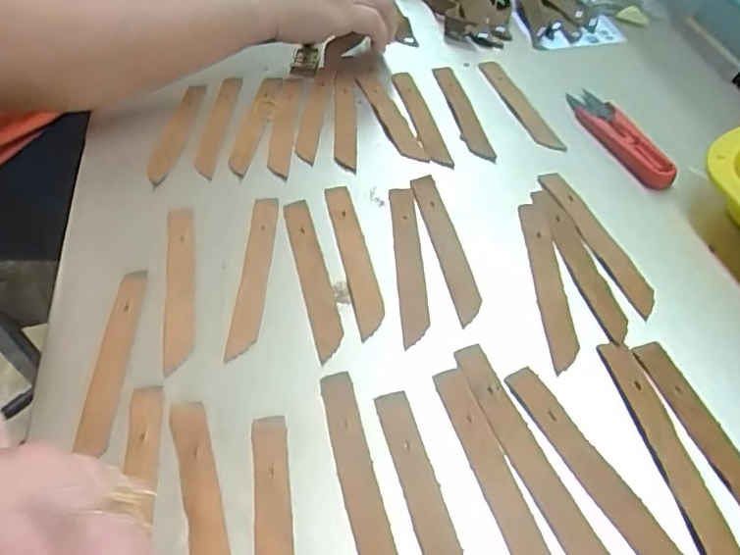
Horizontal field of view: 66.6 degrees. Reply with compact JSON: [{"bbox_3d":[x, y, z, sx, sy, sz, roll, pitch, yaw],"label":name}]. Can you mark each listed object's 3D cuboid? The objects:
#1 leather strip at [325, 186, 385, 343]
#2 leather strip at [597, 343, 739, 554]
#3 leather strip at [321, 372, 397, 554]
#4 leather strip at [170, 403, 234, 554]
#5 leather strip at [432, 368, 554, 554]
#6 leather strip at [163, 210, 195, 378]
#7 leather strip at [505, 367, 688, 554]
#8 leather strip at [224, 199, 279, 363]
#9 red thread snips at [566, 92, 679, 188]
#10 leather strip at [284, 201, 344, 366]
[{"bbox_3d":[-0.010,-0.014,0.359,0.018,0.004,0.123,-9,53,-9],"label":"leather strip"},{"bbox_3d":[0.144,0.082,0.270,0.018,0.004,0.119,-9,51,-6],"label":"leather strip"},{"bbox_3d":[-0.003,0.100,0.264,0.016,0.004,0.124,-12,51,-9],"label":"leather strip"},{"bbox_3d":[-0.075,0.113,0.257,0.019,0.004,0.125,-15,52,-11],"label":"leather strip"},{"bbox_3d":[0.061,0.097,0.265,0.018,0.005,0.122,-15,52,-11],"label":"leather strip"},{"bbox_3d":[-0.117,0.001,0.347,0.016,0.004,0.127,-9,51,-7],"label":"leather strip"},{"bbox_3d":[0.107,0.092,0.263,0.017,0.004,0.121,-23,54,-17],"label":"leather strip"},{"bbox_3d":[-0.071,-0.004,0.353,0.017,0.006,0.123,0,50,1],"label":"leather strip"},{"bbox_3d":[0.186,-0.108,0.423,0.033,0.011,0.115,-15,52,-11],"label":"red thread snips"},{"bbox_3d":[-0.035,-0.003,0.352,0.018,0.004,0.125,-13,52,-8],"label":"leather strip"}]

